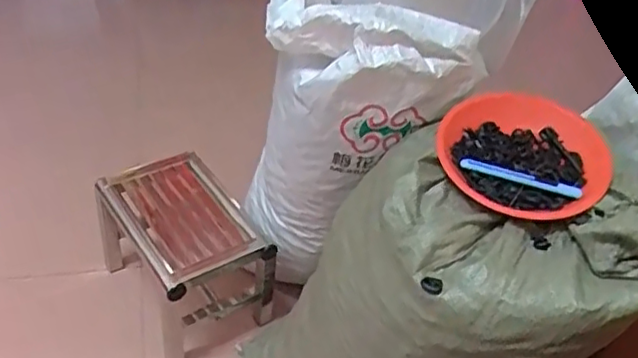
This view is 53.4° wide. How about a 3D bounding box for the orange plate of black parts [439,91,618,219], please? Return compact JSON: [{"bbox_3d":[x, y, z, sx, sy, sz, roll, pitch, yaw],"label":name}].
[{"bbox_3d":[0.246,-0.032,0.750,0.181,0.049,0.186,4,39,-3],"label":"orange plate of black parts"}]

